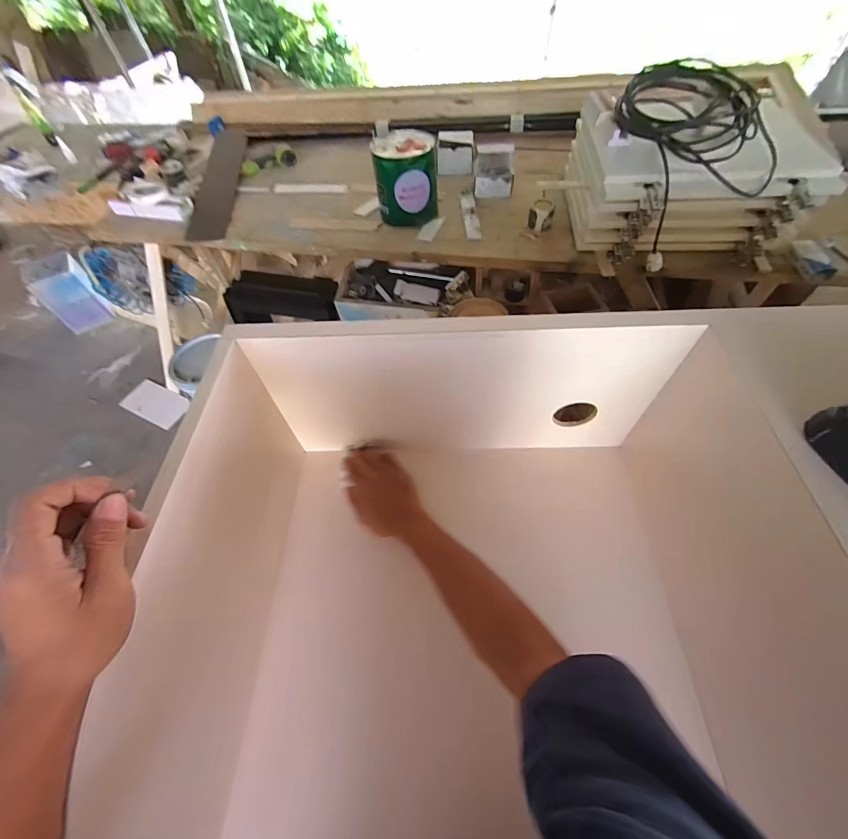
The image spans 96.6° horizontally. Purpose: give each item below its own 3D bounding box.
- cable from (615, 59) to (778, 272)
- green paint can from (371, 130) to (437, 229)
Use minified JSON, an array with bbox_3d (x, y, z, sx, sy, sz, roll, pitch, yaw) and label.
[{"bbox_3d":[0.657,-0.655,0.957,0.267,0.297,0.392,-13,57,-6],"label":"cable"},{"bbox_3d":[-0.053,-0.731,1.153,0.185,0.193,0.167,0,56,3],"label":"green paint can"}]

